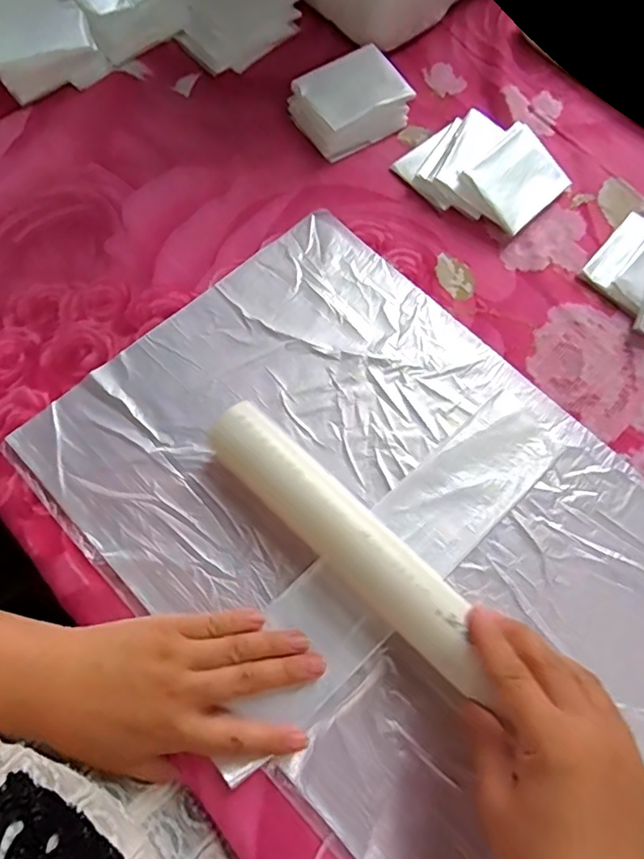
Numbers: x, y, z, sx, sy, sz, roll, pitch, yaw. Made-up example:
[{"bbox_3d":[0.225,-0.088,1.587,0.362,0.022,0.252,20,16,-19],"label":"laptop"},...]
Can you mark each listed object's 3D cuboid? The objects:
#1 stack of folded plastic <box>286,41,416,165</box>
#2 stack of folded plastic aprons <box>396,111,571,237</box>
[{"bbox_3d":[0.026,-0.280,0.465,0.094,0.032,0.068,-34,74,-13],"label":"stack of folded plastic"},{"bbox_3d":[0.133,-0.212,0.447,0.093,0.029,0.113,-41,76,-15],"label":"stack of folded plastic aprons"}]

